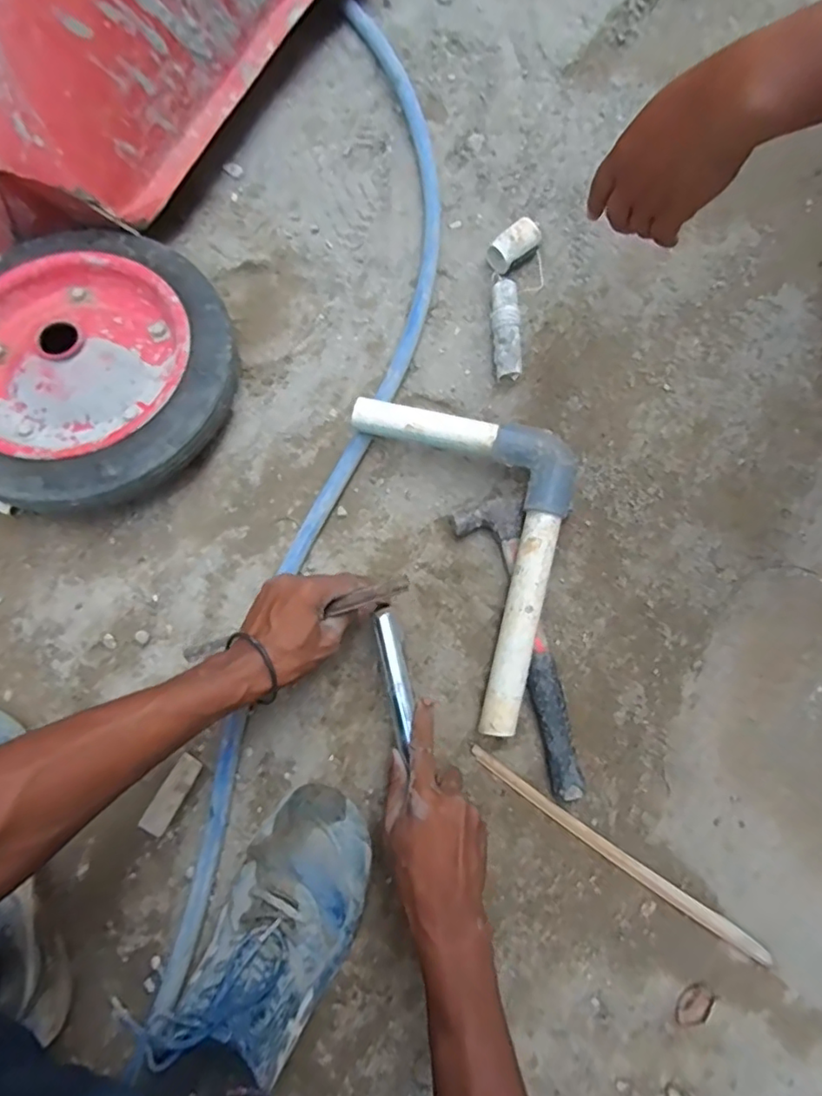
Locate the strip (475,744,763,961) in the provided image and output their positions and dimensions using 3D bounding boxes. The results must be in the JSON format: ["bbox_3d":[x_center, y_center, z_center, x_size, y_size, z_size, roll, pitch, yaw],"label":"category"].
[{"bbox_3d":[0.182,0.272,0.518,0.299,0.013,0.016,34,82,7],"label":"strip"}]

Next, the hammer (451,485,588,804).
[{"bbox_3d":[0.098,0.086,0.547,0.075,0.028,0.293,-8,80,0],"label":"hammer"}]

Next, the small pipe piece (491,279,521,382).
[{"bbox_3d":[0.098,-0.224,0.606,0.027,0.030,0.103,-2,80,1],"label":"small pipe piece"}]

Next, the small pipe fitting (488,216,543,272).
[{"bbox_3d":[0.111,-0.322,0.622,0.054,0.033,0.033,-35,81,-5],"label":"small pipe fitting"}]

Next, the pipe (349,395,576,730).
[{"bbox_3d":[0.084,-0.011,0.548,0.164,0.066,0.325,-22,80,-3],"label":"pipe"}]

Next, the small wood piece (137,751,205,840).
[{"bbox_3d":[-0.220,0.228,0.535,0.024,0.004,0.074,29,82,6],"label":"small wood piece"}]

